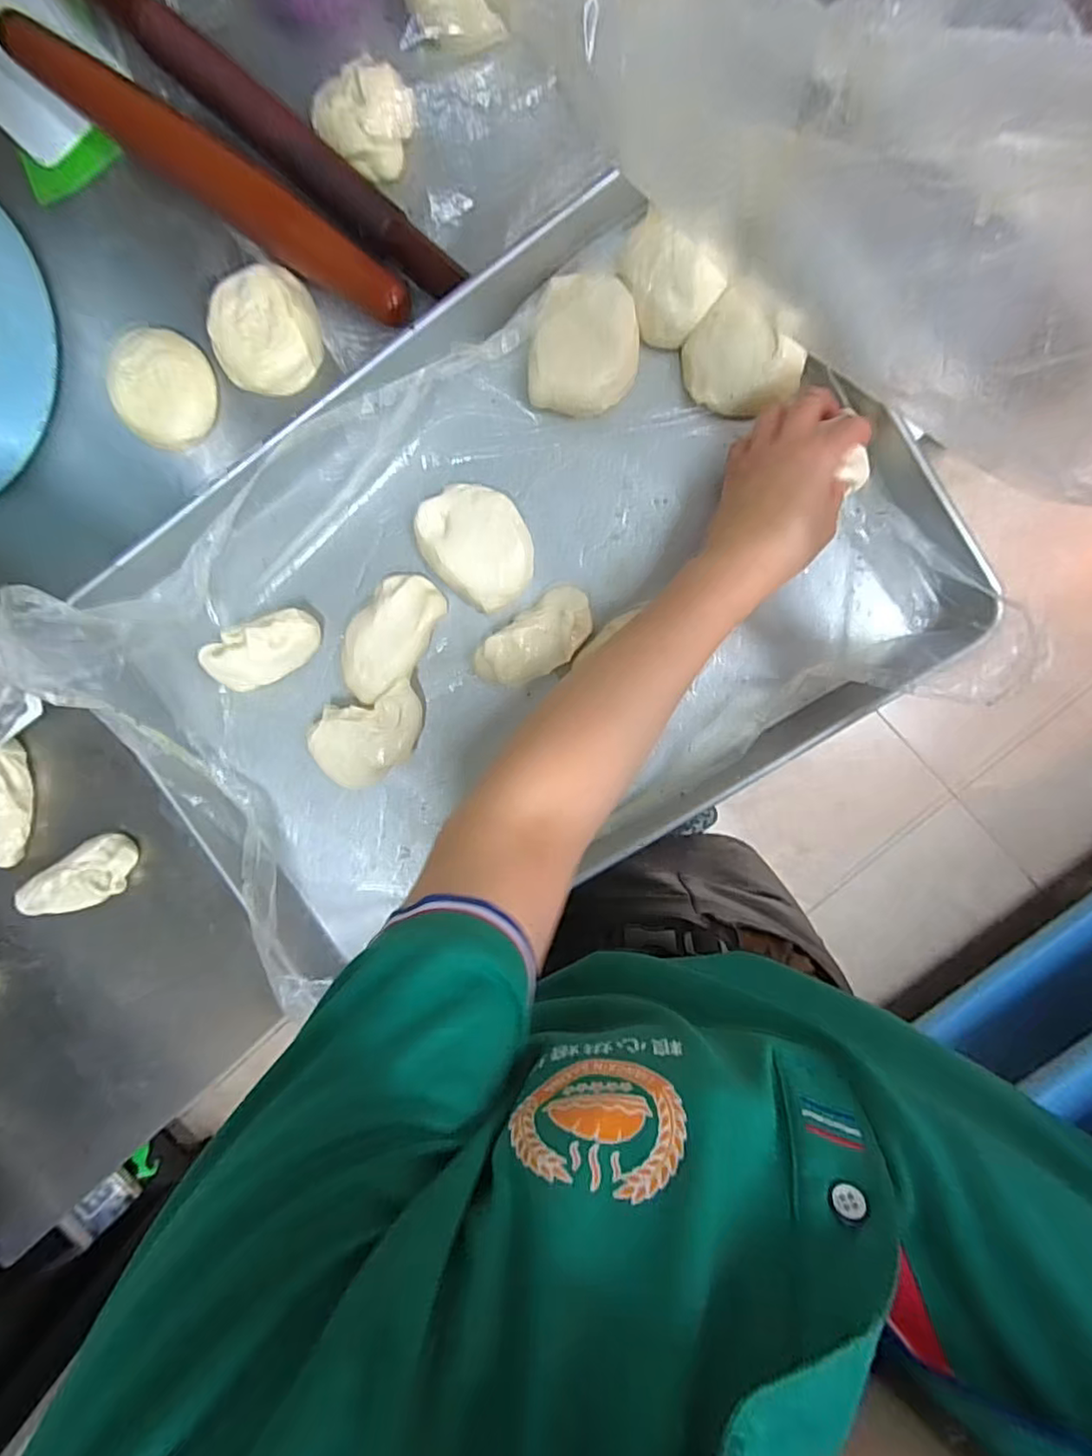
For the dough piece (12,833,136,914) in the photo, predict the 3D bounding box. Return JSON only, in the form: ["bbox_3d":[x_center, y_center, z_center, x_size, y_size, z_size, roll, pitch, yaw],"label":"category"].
[{"bbox_3d":[-0.403,0.129,0.526,0.107,0.029,0.050,-23,95,7],"label":"dough piece"}]

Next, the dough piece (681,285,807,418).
[{"bbox_3d":[0.136,-0.256,0.418,0.080,0.035,0.064,40,99,-1],"label":"dough piece"}]

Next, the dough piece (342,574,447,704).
[{"bbox_3d":[-0.125,-0.070,0.474,0.061,0.036,0.106,28,99,1],"label":"dough piece"}]

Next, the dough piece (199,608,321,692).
[{"bbox_3d":[-0.226,-0.060,0.481,0.091,0.041,0.047,-17,95,7],"label":"dough piece"}]

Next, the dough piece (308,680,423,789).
[{"bbox_3d":[-0.140,0.007,0.486,0.098,0.040,0.068,-28,94,8],"label":"dough piece"}]

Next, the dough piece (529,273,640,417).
[{"bbox_3d":[0.029,-0.277,0.436,0.074,0.024,0.087,11,98,4],"label":"dough piece"}]

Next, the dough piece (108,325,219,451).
[{"bbox_3d":[-0.297,-0.265,0.466,0.075,0.024,0.078,1,97,5],"label":"dough piece"}]

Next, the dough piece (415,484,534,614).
[{"bbox_3d":[-0.053,-0.141,0.462,0.076,0.034,0.100,-43,92,9],"label":"dough piece"}]

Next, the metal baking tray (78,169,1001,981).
[{"bbox_3d":[-0.023,-0.085,0.453,0.579,0.071,0.391,-32,93,8],"label":"metal baking tray"}]

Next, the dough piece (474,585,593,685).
[{"bbox_3d":[-0.006,-0.066,0.463,0.095,0.026,0.049,-39,92,8],"label":"dough piece"}]

